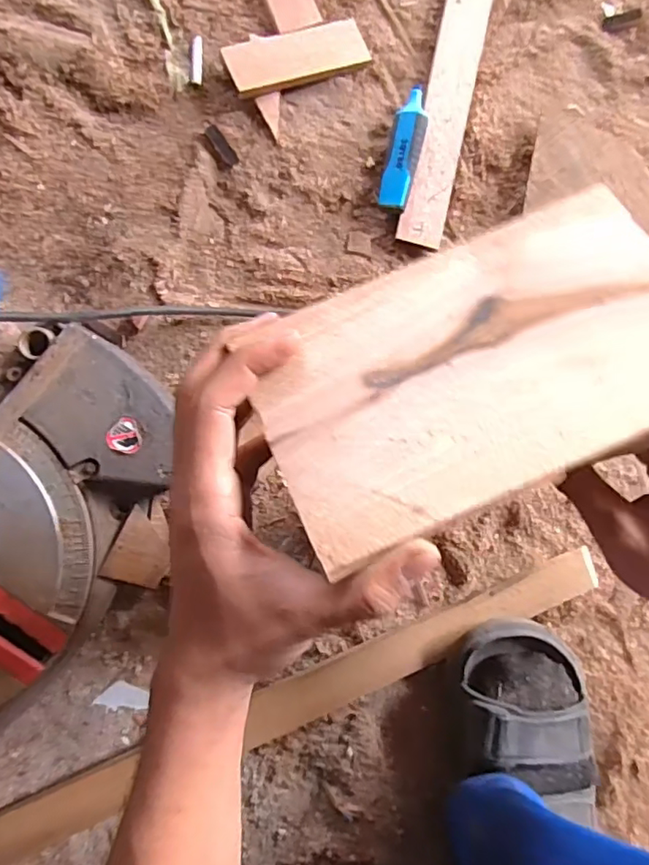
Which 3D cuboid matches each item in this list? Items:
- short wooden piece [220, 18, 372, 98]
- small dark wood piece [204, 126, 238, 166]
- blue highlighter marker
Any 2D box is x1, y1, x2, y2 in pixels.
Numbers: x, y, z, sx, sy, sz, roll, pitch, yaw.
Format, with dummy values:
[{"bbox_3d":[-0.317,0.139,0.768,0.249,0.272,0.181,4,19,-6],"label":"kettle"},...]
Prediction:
[{"bbox_3d":[-0.021,-0.295,0.445,0.113,0.011,0.039,-24,91,-13],"label":"short wooden piece"},{"bbox_3d":[-0.081,-0.225,0.442,0.012,0.004,0.038,-34,92,-9],"label":"small dark wood piece"},{"bbox_3d":[0.065,-0.229,0.454,0.025,0.024,0.095,12,85,-8],"label":"blue highlighter marker"}]

